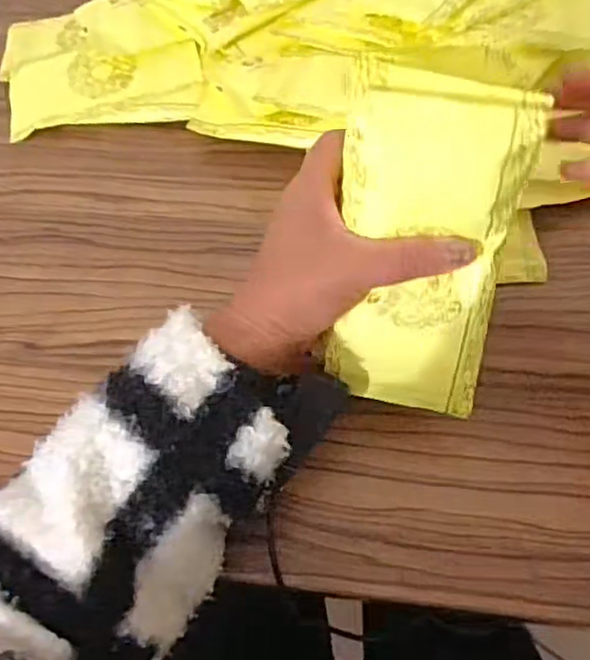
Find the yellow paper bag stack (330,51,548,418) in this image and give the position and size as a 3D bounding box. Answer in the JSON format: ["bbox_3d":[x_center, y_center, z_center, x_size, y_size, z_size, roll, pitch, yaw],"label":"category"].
[{"bbox_3d":[0.068,-0.037,0.335,0.088,0.180,0.020,3,28,4],"label":"yellow paper bag stack"}]

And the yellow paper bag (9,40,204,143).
[{"bbox_3d":[-0.167,-0.210,0.560,0.178,0.008,0.085,-4,71,9],"label":"yellow paper bag"}]

